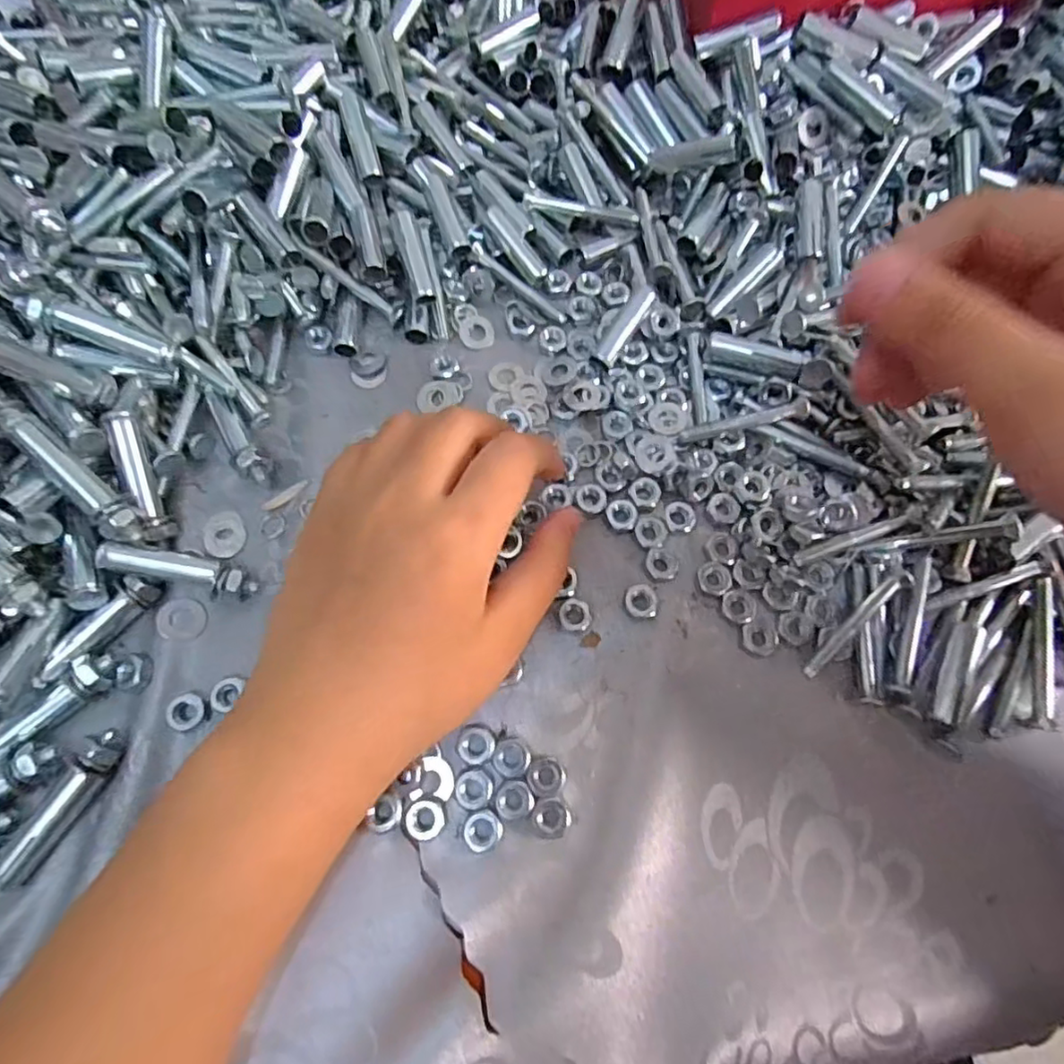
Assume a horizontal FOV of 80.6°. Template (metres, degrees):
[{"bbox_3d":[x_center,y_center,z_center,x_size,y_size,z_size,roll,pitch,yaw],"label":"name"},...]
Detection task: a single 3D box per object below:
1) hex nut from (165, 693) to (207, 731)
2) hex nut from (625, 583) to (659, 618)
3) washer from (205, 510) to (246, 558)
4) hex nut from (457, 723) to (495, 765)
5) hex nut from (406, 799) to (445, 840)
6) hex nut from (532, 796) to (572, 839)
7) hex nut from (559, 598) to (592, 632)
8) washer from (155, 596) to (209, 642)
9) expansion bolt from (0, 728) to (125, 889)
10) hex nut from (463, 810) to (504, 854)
[{"bbox_3d":[-0.125,0.065,0.227,0.012,0.004,0.013,-40,75,-15],"label":"hex nut"},{"bbox_3d":[0.043,0.027,0.246,0.013,0.007,0.012,5,69,0],"label":"hex nut"},{"bbox_3d":[-0.126,0.001,0.257,0.016,0.004,0.019,-13,82,-9],"label":"washer"},{"bbox_3d":[-0.020,0.077,0.227,0.013,0.004,0.013,-10,70,-5],"label":"hex nut"},{"bbox_3d":[-0.037,0.100,0.218,0.013,0.004,0.013,-11,70,-5],"label":"hex nut"},{"bbox_3d":[0.007,0.099,0.218,0.013,0.004,0.013,-14,71,-7],"label":"hex nut"},{"bbox_3d":[0.017,0.032,0.246,0.012,0.004,0.013,-10,70,-5],"label":"hex nut"},{"bbox_3d":[-0.135,0.033,0.242,0.017,0.004,0.017,4,66,-18],"label":"washer"},{"bbox_3d":[-0.161,0.093,0.213,0.010,0.009,0.053,30,72,9],"label":"expansion bolt"},{"bbox_3d":[-0.017,0.103,0.216,0.013,0.004,0.013,-30,73,-12],"label":"hex nut"}]

